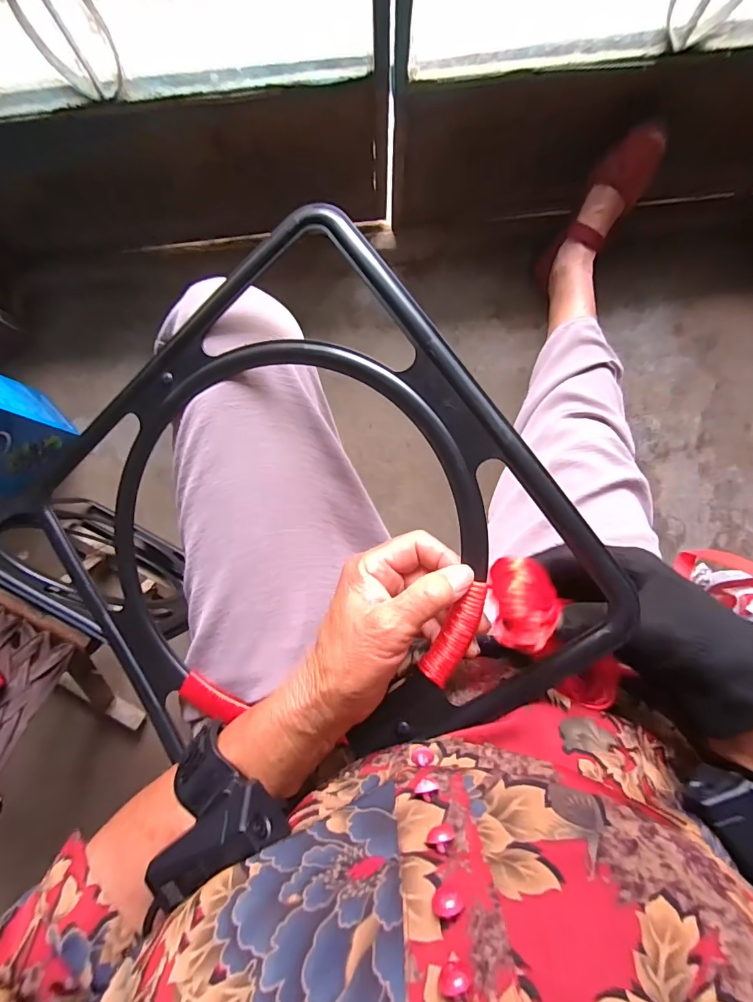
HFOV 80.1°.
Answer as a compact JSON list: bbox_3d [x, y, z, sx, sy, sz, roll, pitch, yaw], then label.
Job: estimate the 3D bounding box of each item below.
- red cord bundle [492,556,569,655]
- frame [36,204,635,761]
[{"bbox_3d":[0.084,0.057,0.252,0.034,0.022,0.047,4,84,2],"label":"red cord bundle"},{"bbox_3d":[-0.061,0.030,0.307,0.321,0.028,0.320,-37,83,14],"label":"frame"}]

